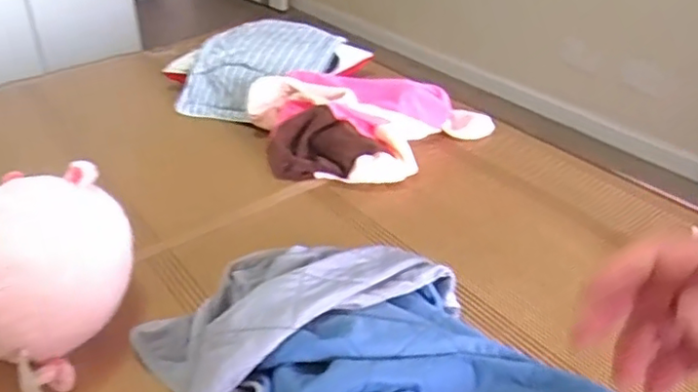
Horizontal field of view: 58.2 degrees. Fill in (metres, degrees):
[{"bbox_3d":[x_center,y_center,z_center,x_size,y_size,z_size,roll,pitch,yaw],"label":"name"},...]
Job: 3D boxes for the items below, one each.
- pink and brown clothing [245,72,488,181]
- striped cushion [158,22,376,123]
[{"bbox_3d":[0.037,-0.147,1.285,0.515,0.103,0.305,4,34,6],"label":"pink and brown clothing"},{"bbox_3d":[-0.183,-0.320,1.543,0.490,0.130,0.281,-16,37,-23],"label":"striped cushion"}]

